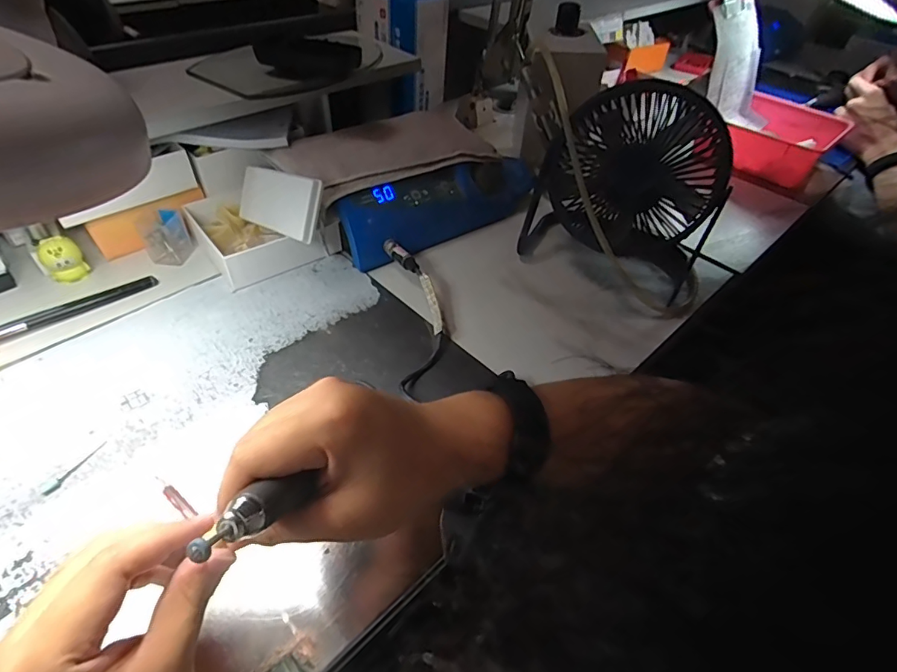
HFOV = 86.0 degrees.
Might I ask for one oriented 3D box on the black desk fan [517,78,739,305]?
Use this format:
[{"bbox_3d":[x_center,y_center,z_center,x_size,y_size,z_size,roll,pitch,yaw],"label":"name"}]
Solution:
[{"bbox_3d":[0.197,-0.149,0.510,0.202,0.179,0.148,23,50,18],"label":"black desk fan"}]

